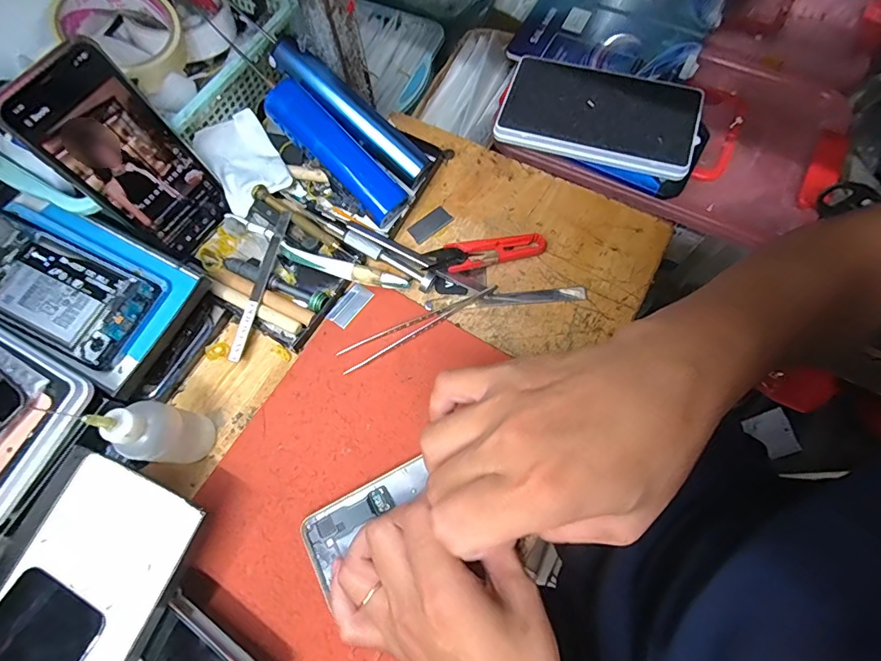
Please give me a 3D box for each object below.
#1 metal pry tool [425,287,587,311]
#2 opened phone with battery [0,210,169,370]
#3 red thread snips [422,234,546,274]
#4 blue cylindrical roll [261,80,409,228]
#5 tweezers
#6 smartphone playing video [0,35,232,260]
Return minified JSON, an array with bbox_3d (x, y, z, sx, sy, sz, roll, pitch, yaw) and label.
[{"bbox_3d":[0.053,-0.026,0.365,0.127,0.004,0.012,-4,70,-1],"label":"metal pry tool"},{"bbox_3d":[-0.289,-0.036,0.336,0.156,0.015,0.074,25,73,10],"label":"opened phone with battery"},{"bbox_3d":[0.038,-0.063,0.374,0.100,0.012,0.025,-12,71,-4],"label":"red thread snips"},{"bbox_3d":[-0.086,-0.144,0.375,0.132,0.030,0.035,44,76,-6],"label":"blue cylindrical roll"},{"bbox_3d":[-0.016,-0.003,0.357,0.133,0.007,0.019,-25,72,-8],"label":"tweezers"},{"bbox_3d":[-0.221,-0.121,0.332,0.005,0.149,0.077,27,76,29],"label":"smartphone playing video"}]

